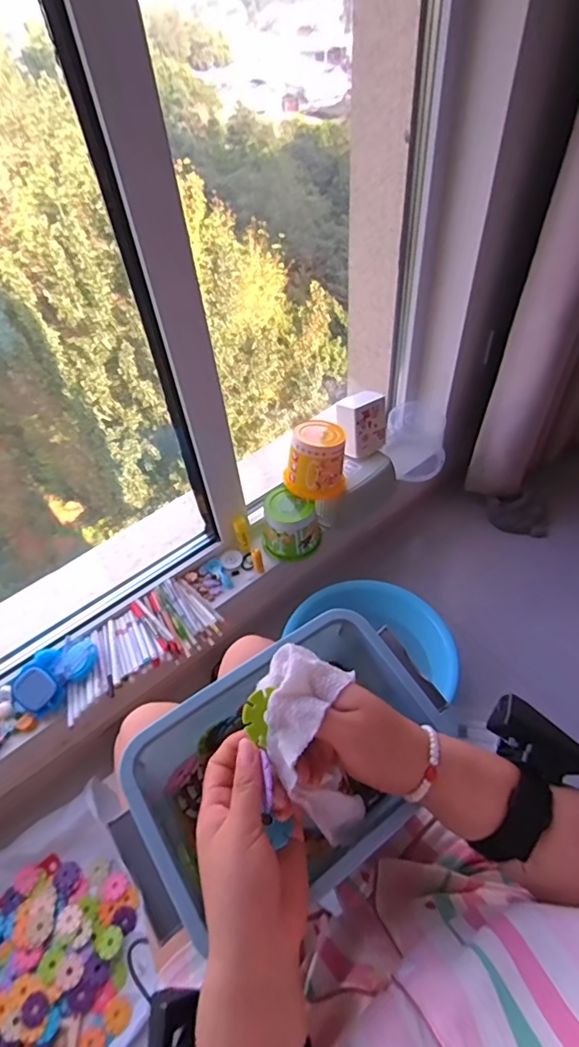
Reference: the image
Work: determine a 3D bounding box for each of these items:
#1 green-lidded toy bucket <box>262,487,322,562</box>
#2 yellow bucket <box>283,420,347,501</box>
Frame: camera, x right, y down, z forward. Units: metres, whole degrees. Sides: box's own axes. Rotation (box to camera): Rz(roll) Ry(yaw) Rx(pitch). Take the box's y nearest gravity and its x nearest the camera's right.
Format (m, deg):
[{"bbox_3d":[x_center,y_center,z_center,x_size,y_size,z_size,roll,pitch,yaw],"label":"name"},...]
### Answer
[{"bbox_3d":[0.002,0.010,1.121,0.117,0.130,0.100,19,54,21],"label":"green-lidded toy bucket"},{"bbox_3d":[0.056,-0.141,1.090,0.133,0.135,0.115,-2,49,4],"label":"yellow bucket"}]

